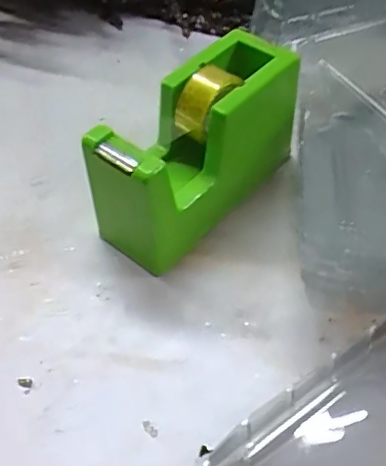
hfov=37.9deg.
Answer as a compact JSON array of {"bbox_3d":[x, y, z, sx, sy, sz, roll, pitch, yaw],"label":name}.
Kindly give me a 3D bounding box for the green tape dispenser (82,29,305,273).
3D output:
[{"bbox_3d":[0.003,-0.049,0.325,0.052,0.079,0.133,35,60,25],"label":"green tape dispenser"}]

